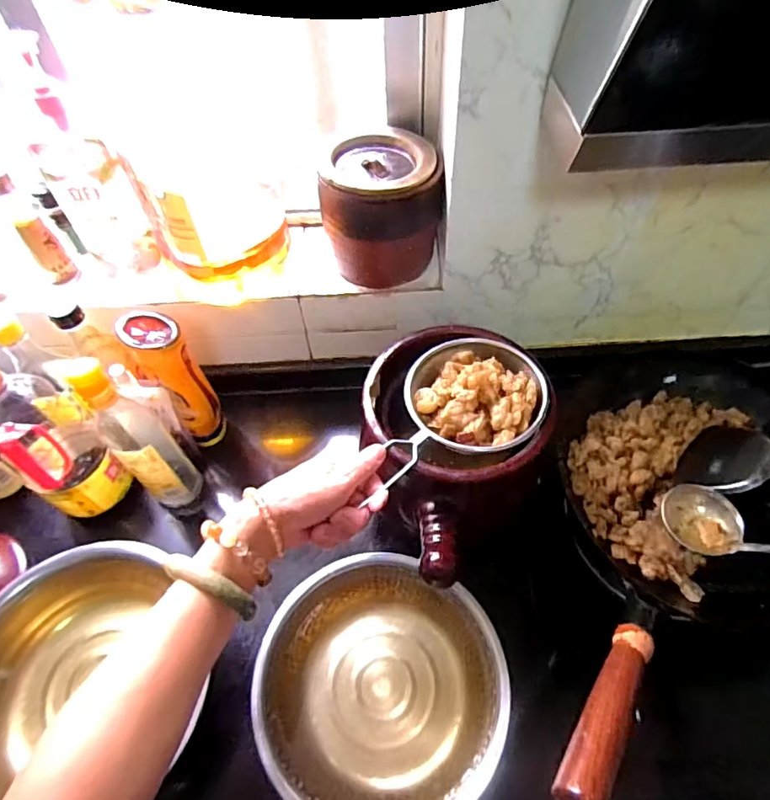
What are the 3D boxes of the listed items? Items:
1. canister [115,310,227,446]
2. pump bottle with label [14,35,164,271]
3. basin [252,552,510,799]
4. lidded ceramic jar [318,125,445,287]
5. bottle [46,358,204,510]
[{"bbox_3d":[-0.257,-0.017,0.638,0.062,0.217,0.059,-31,60,-19],"label":"canister"},{"bbox_3d":[-0.333,-0.262,0.579,0.093,0.250,0.067,-7,54,-3],"label":"pump bottle with label"},{"bbox_3d":[-0.005,0.281,0.508,0.225,0.069,0.230,-1,55,1],"label":"basin"},{"bbox_3d":[0.001,-0.243,0.646,0.139,0.145,0.134,7,55,6],"label":"lidded ceramic jar"},{"bbox_3d":[-0.277,0.042,0.576,0.060,0.259,0.061,38,64,24],"label":"bottle"}]

